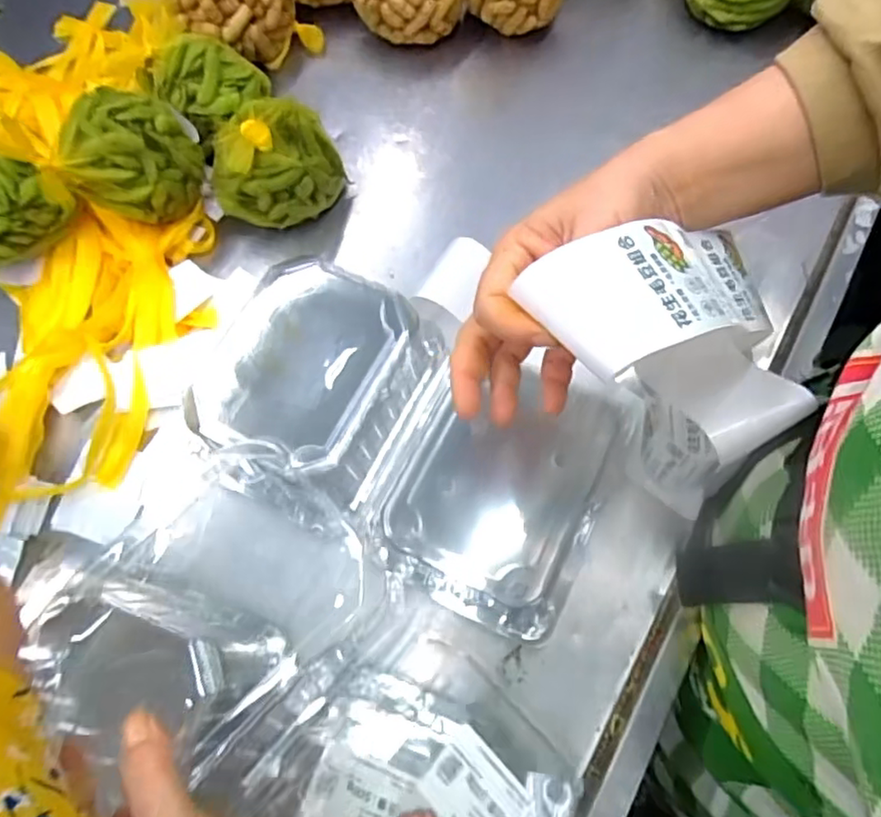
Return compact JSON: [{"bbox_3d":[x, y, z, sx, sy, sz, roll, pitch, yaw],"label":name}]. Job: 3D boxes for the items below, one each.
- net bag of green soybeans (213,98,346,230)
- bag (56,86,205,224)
[{"bbox_3d":[-0.145,-0.216,0.533,0.110,0.101,0.086,-22,72,-6],"label":"net bag of green soybeans"},{"bbox_3d":[-0.247,-0.206,0.519,0.085,0.099,0.082,-7,71,-1],"label":"bag"}]

